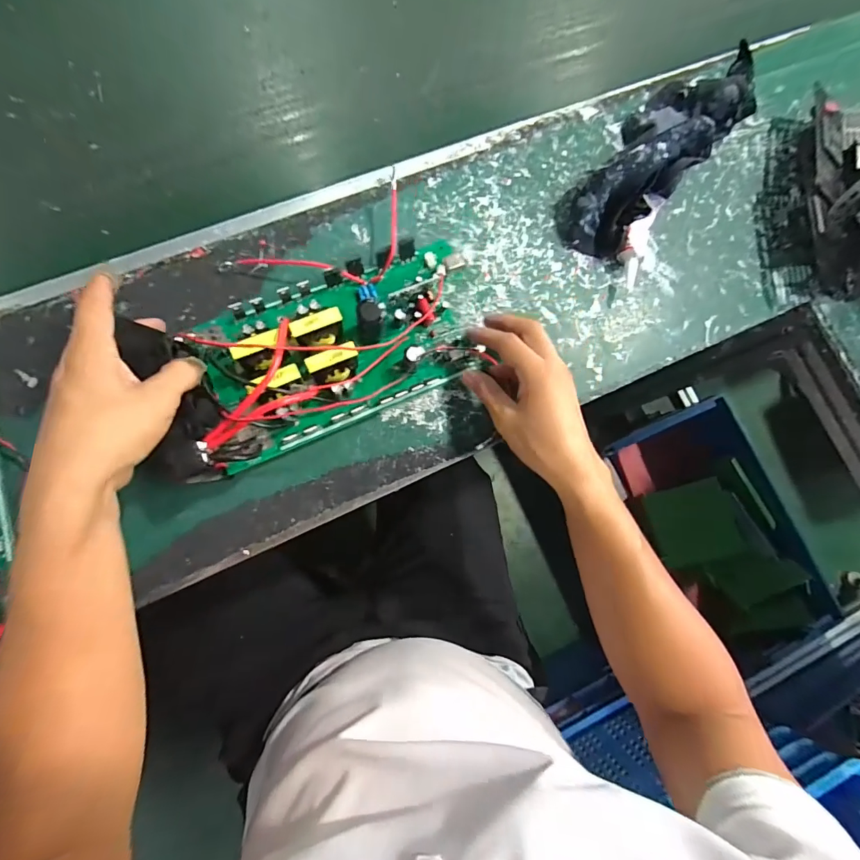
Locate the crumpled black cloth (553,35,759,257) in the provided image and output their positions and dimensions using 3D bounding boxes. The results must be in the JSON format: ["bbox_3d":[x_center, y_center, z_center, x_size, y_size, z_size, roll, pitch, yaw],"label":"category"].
[{"bbox_3d":[0.235,-0.287,0.415,0.092,0.062,0.281,39,79,1],"label":"crumpled black cloth"}]

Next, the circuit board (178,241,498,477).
[{"bbox_3d":[-0.080,-0.075,0.354,0.262,0.061,0.131,-24,84,-8],"label":"circuit board"}]

